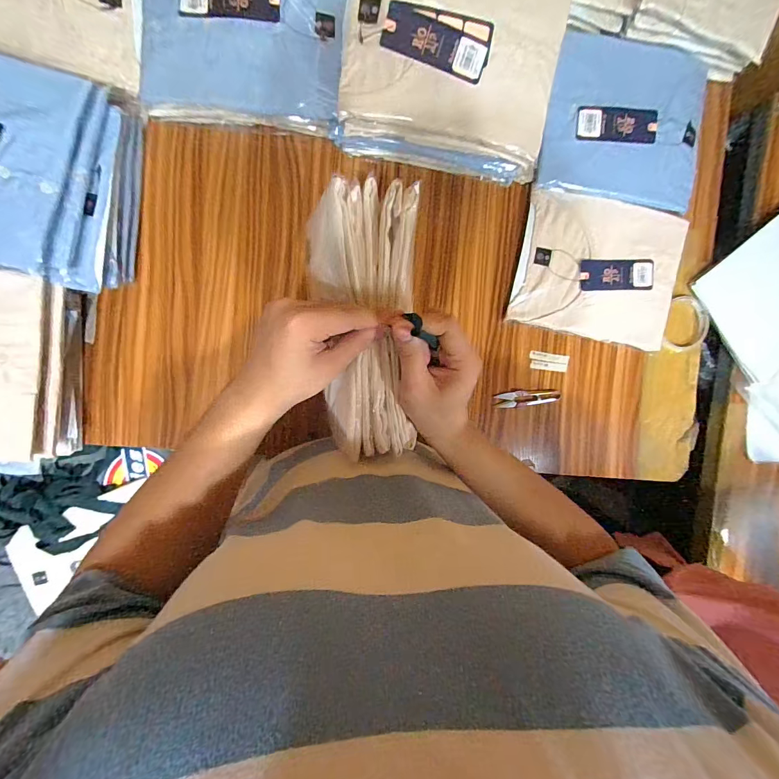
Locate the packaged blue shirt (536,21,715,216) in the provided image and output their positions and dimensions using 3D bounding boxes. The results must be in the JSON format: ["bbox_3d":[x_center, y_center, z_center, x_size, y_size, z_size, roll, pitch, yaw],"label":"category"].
[{"bbox_3d":[0.351,-0.387,0.548,0.249,0.054,0.224,13,92,-7],"label":"packaged blue shirt"}]

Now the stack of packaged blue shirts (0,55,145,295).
[{"bbox_3d":[-0.460,-0.254,0.419,0.270,0.128,0.238,7,92,-7],"label":"stack of packaged blue shirts"}]

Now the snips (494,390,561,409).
[{"bbox_3d":[0.217,0.014,0.582,0.100,0.009,0.024,-6,94,-6],"label":"snips"}]

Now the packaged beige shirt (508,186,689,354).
[{"bbox_3d":[0.321,-0.181,0.569,0.250,0.029,0.197,10,92,-7],"label":"packaged beige shirt"}]

